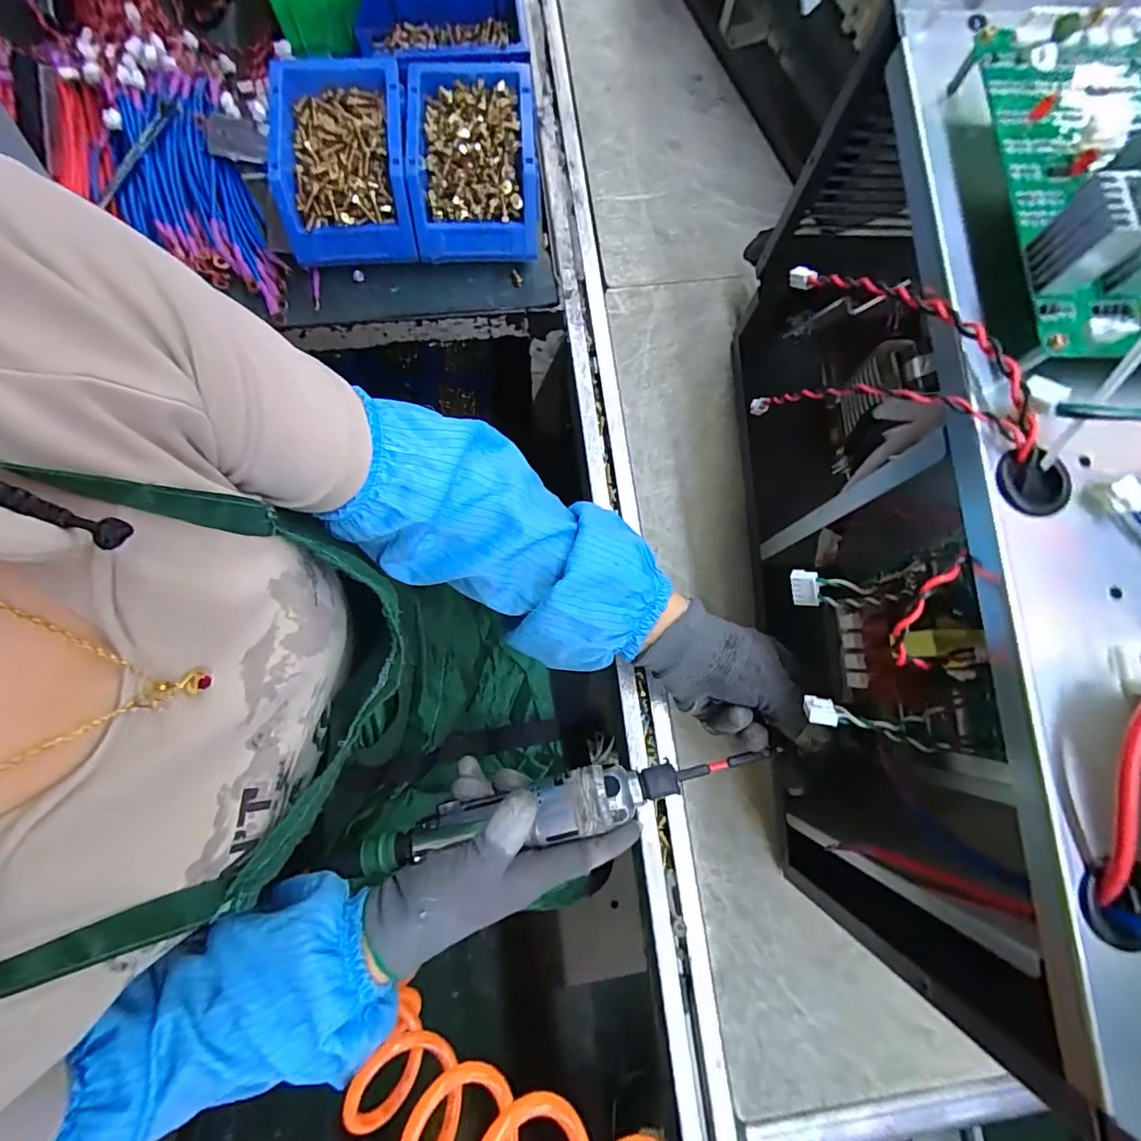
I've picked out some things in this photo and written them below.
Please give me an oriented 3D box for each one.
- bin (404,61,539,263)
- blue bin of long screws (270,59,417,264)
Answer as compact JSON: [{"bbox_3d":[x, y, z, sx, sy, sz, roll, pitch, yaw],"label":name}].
[{"bbox_3d":[-0.085,-0.357,0.455,0.108,0.055,0.148,-3,78,-2],"label":"bin"},{"bbox_3d":[-0.194,-0.351,0.446,0.108,0.054,0.147,-4,78,-3],"label":"blue bin of long screws"}]

